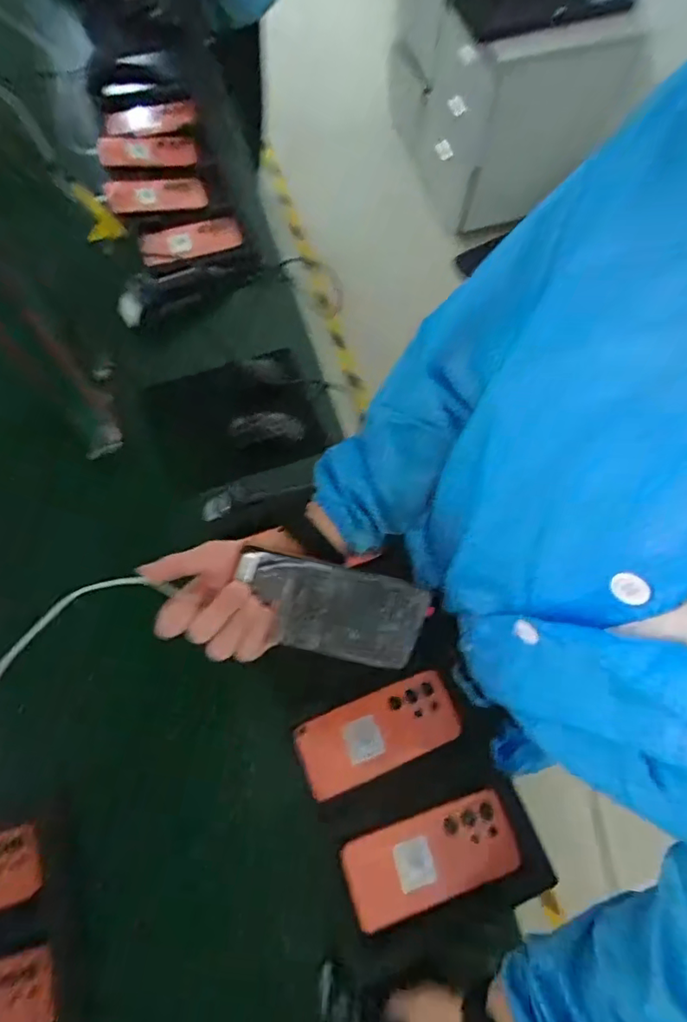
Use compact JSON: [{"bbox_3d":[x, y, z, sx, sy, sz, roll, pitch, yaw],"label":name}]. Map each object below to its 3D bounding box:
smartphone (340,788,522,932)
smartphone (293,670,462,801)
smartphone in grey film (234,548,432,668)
[{"bbox_3d":[0.088,0.347,0.550,0.171,0.012,0.075,-17,71,-7],"label":"smartphone"},{"bbox_3d":[0.038,0.237,0.590,0.172,0.013,0.077,-20,71,-8],"label":"smartphone"},{"bbox_3d":[-0.009,0.087,0.466,0.157,0.008,0.083,14,107,-14],"label":"smartphone in grey film"}]

